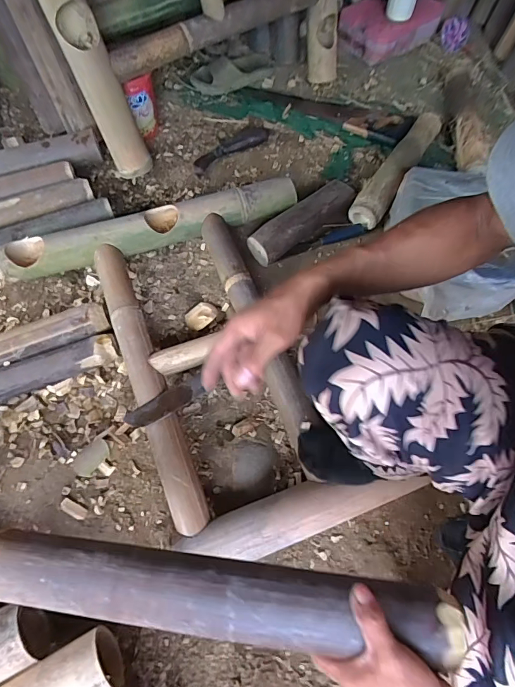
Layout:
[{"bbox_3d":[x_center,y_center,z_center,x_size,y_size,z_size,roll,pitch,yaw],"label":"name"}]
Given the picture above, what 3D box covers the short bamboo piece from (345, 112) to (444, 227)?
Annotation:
[{"bbox_3d":[0.346,-0.429,1.014,0.071,0.063,0.386,32,68,13],"label":"short bamboo piece"}]

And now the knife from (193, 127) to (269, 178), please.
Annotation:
[{"bbox_3d":[-0.072,-0.489,1.043,0.220,0.024,0.056,-36,71,-16],"label":"knife"}]

